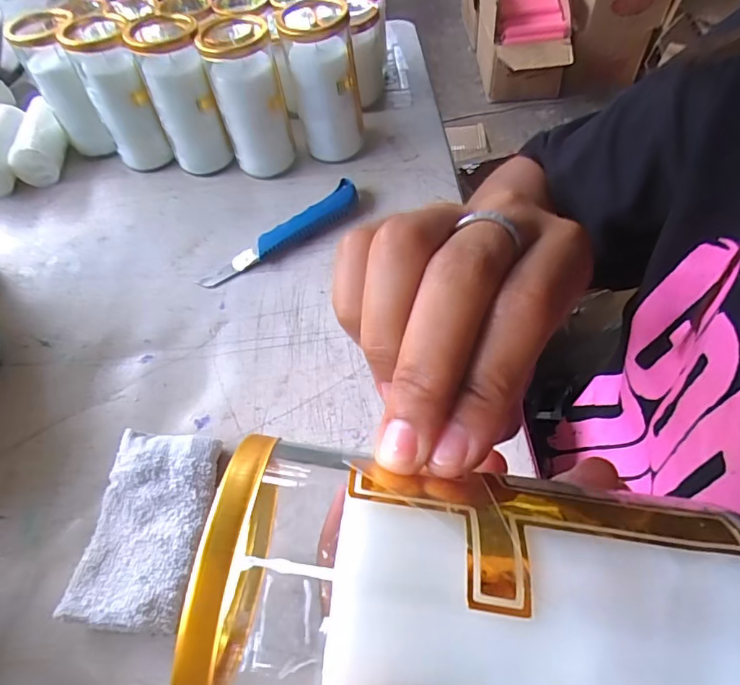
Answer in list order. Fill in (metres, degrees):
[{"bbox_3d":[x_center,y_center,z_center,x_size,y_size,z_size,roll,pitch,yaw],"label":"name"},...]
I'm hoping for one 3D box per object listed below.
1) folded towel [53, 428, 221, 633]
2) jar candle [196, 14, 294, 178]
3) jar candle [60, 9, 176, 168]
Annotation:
[{"bbox_3d":[-0.147,0.121,0.333,0.070,0.026,0.120,2,55,6],"label":"folded towel"},{"bbox_3d":[-0.119,-0.239,0.500,0.061,0.147,0.050,-14,54,-5],"label":"jar candle"},{"bbox_3d":[-0.263,-0.256,0.533,0.058,0.140,0.070,-30,57,-16],"label":"jar candle"}]

